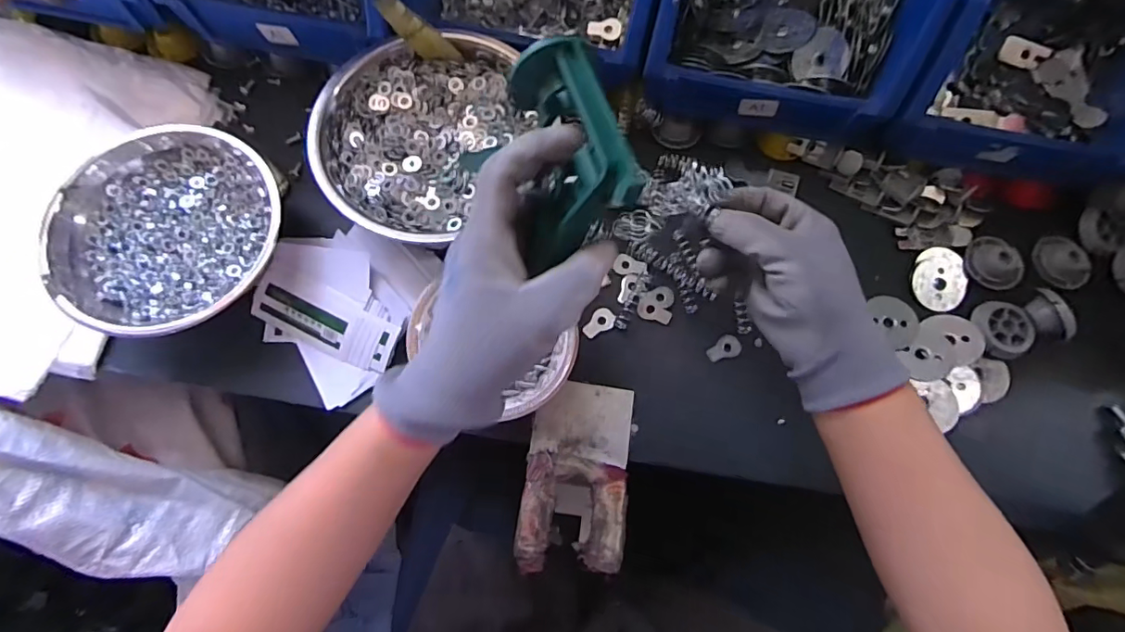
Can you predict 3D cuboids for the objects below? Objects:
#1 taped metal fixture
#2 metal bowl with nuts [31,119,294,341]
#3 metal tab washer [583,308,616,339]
[{"bbox_3d":[0.011,0.114,0.385,0.073,0.030,0.131,8,74,0],"label":"taped metal fixture"},{"bbox_3d":[-0.300,-0.063,0.408,0.158,0.047,0.160,0,74,-2],"label":"metal bowl with nuts"},{"bbox_3d":[0.030,0.006,0.433,0.030,0.004,0.018,-38,79,-11],"label":"metal tab washer"}]

